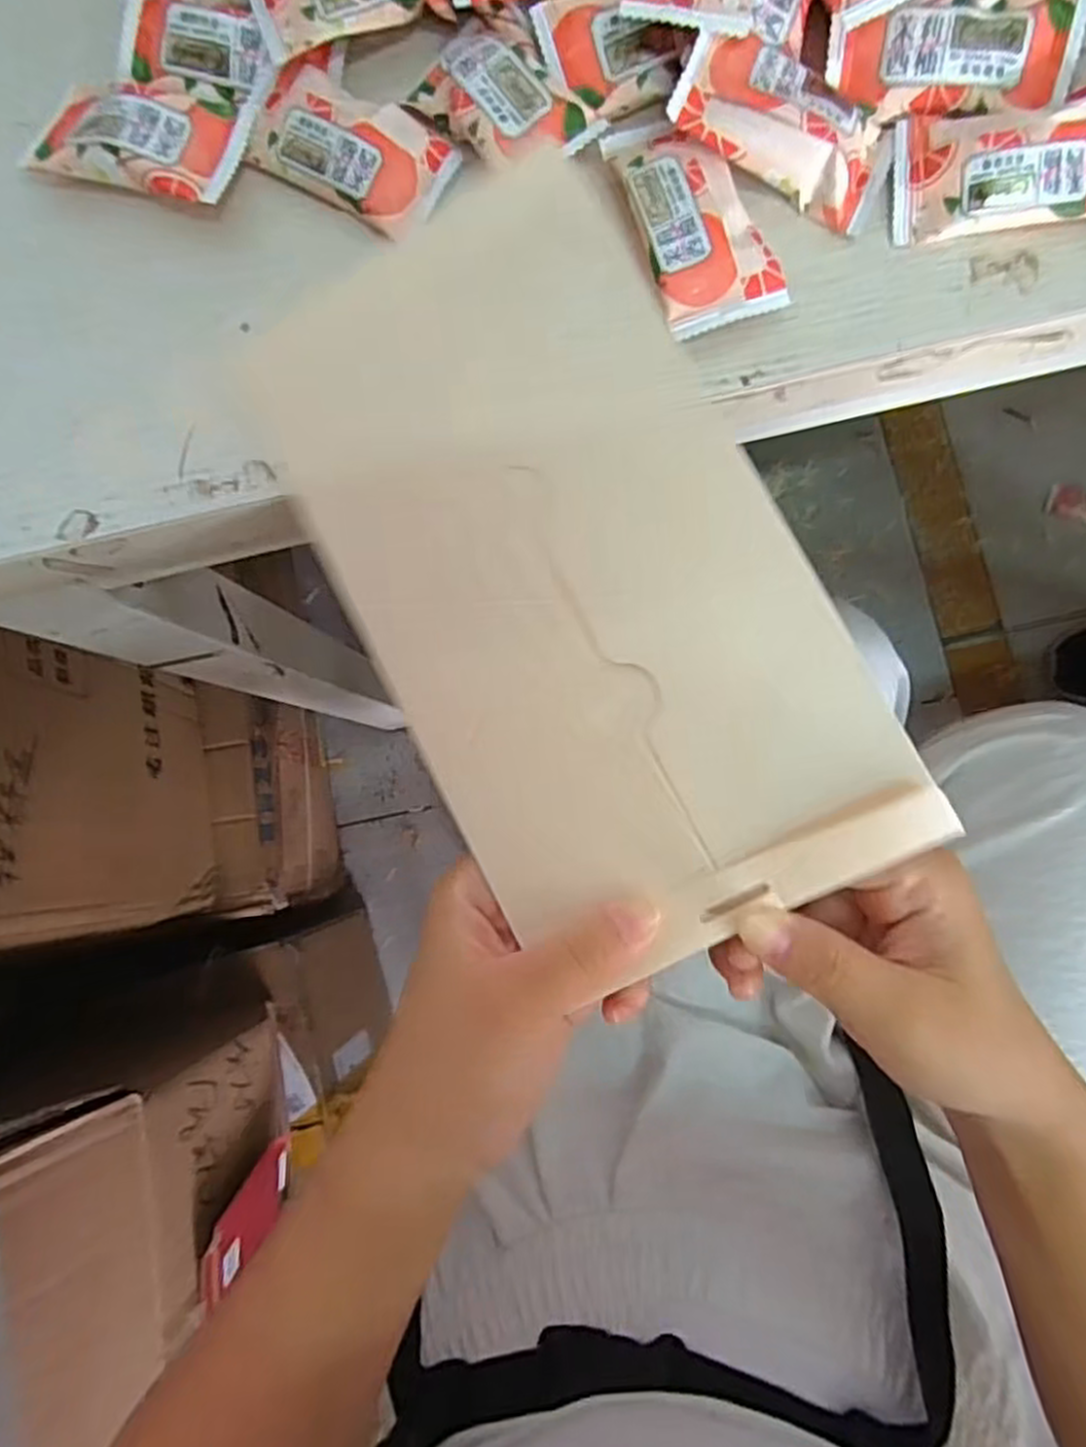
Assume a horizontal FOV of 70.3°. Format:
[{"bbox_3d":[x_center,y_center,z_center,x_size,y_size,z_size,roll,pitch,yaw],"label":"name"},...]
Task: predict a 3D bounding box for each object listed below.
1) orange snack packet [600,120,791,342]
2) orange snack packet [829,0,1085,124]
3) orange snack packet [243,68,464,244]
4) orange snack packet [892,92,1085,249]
[{"bbox_3d":[0.049,-0.165,0.251,0.038,0.015,0.075,-19,83,2],"label":"orange snack packet"},{"bbox_3d":[0.132,-0.212,0.246,0.075,0.015,0.028,-1,84,4],"label":"orange snack packet"},{"bbox_3d":[-0.065,-0.195,0.259,0.070,0.013,0.040,33,87,7],"label":"orange snack packet"},{"bbox_3d":[0.153,-0.179,0.245,0.075,0.018,0.039,-4,84,4],"label":"orange snack packet"}]

